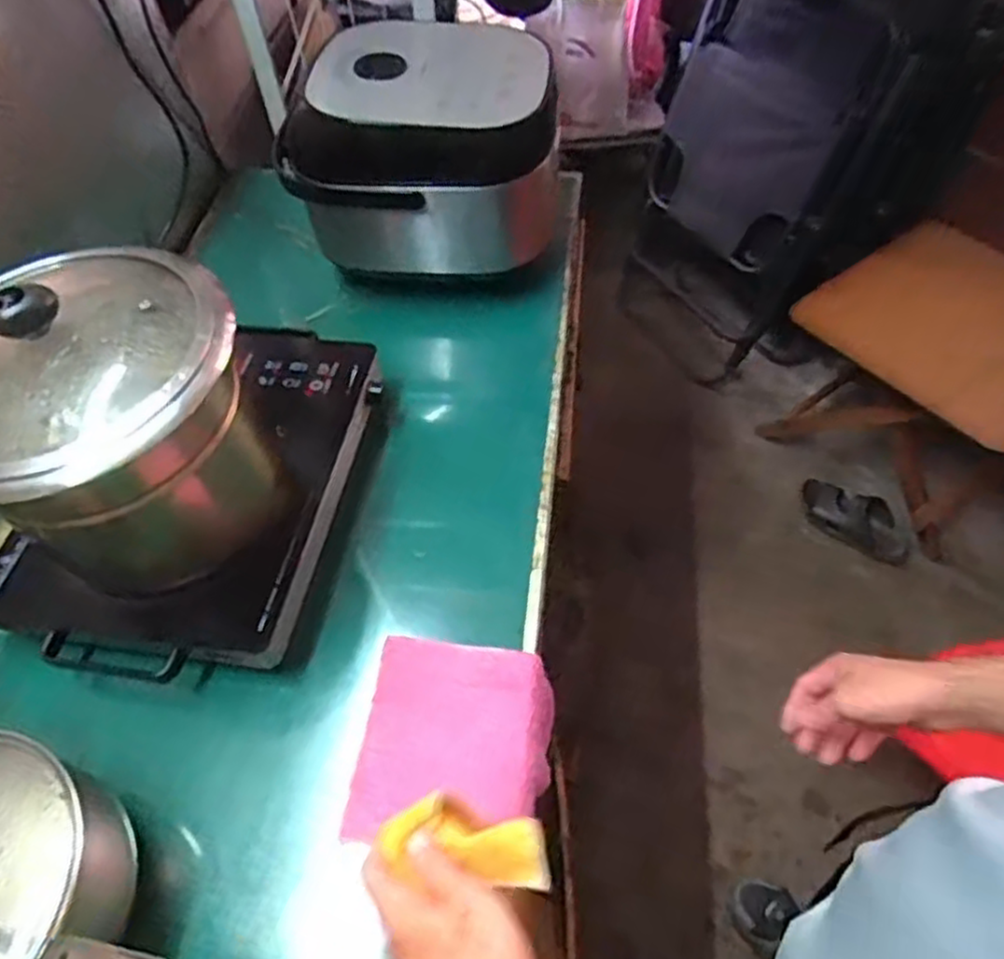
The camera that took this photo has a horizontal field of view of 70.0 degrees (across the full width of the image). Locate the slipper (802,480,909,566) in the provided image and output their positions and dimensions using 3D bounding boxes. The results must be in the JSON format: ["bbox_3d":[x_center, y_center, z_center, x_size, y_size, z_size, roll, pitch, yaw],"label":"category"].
[{"bbox_3d":[0.824,0.096,1.676,0.264,0.075,0.125,29,61,22],"label":"slipper"}]

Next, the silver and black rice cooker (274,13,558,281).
[{"bbox_3d":[-0.091,-0.424,0.926,0.317,0.210,0.233,12,56,12],"label":"silver and black rice cooker"}]

